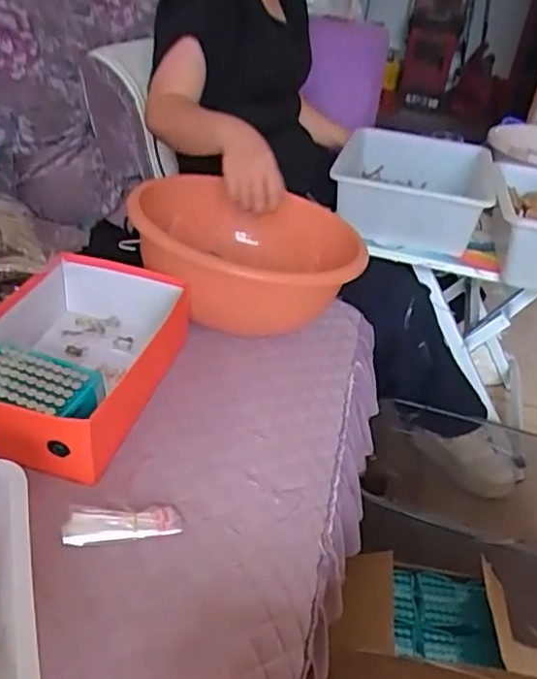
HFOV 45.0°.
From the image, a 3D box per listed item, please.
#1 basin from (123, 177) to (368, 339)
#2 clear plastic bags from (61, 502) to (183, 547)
[{"bbox_3d":[-0.045,-0.121,1.037,0.341,0.170,0.341,6,33,-4],"label":"basin"},{"bbox_3d":[-0.146,0.185,0.654,0.115,0.016,0.039,-1,63,-18],"label":"clear plastic bags"}]

